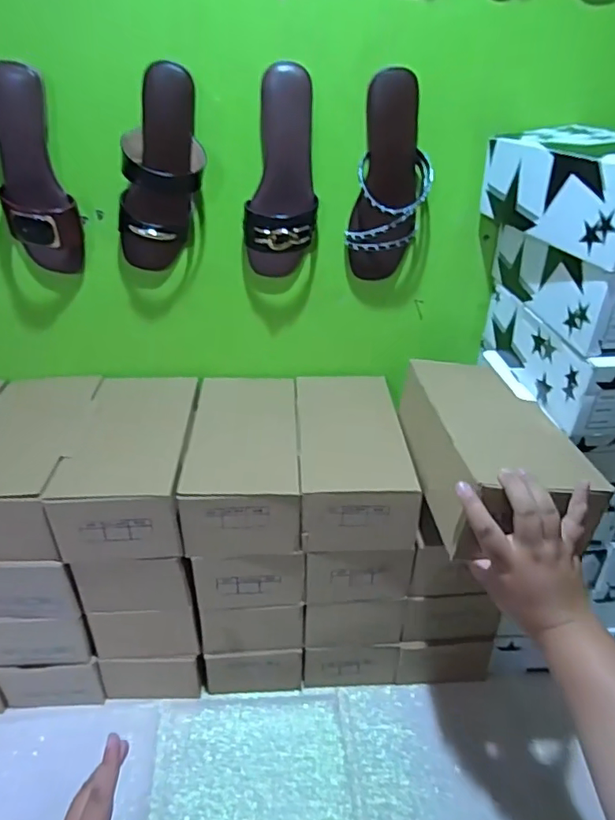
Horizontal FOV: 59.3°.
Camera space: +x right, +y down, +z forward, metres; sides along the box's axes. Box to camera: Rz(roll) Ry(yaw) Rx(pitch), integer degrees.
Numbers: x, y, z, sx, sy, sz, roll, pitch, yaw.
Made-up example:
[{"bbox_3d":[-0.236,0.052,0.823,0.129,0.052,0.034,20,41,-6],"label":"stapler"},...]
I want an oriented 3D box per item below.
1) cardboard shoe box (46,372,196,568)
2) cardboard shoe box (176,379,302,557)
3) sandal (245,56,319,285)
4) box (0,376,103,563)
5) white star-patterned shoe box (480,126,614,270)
[{"bbox_3d":[-0.228,0.065,0.720,0.141,0.101,0.264,0,31,-5],"label":"cardboard shoe box"},{"bbox_3d":[-0.085,0.065,0.742,0.141,0.102,0.267,0,31,-4],"label":"cardboard shoe box"},{"bbox_3d":[-0.032,-0.284,0.677,0.089,0.234,0.058,2,31,-1],"label":"sandal"},{"bbox_3d":[-0.376,0.067,0.735,0.153,0.107,0.280,-1,31,-6],"label":"box"},{"bbox_3d":[0.316,-0.243,0.594,0.129,0.100,0.257,-3,31,-10],"label":"white star-patterned shoe box"}]

